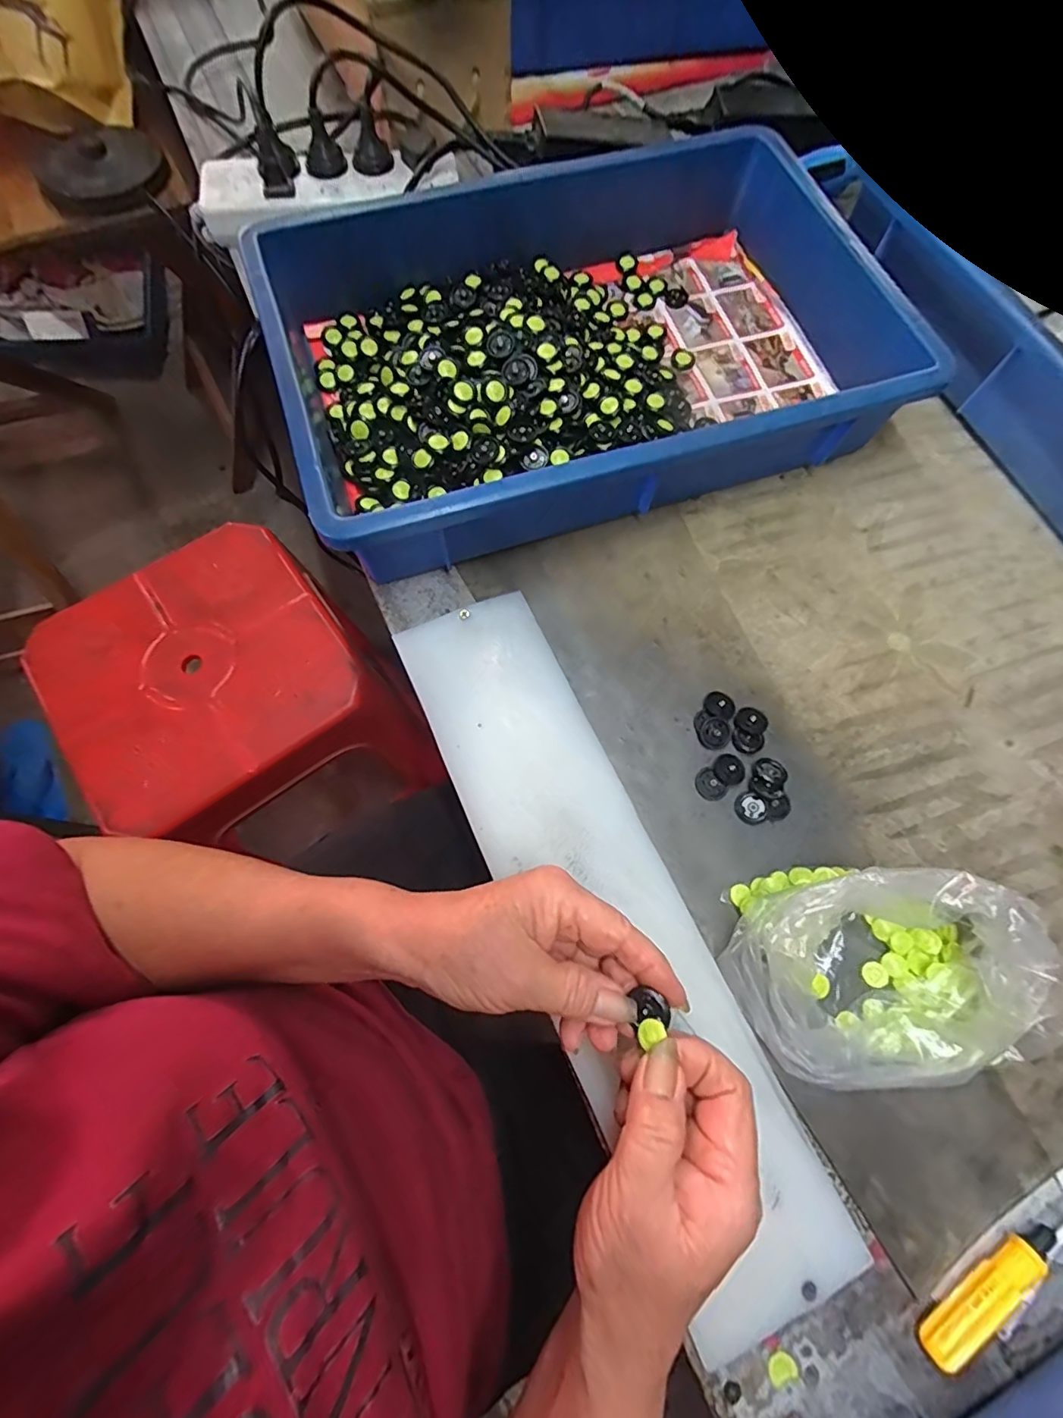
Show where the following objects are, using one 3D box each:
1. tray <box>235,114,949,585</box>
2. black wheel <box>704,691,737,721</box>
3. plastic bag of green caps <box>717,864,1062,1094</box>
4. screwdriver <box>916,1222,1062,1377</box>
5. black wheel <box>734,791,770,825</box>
[{"bbox_3d":[0.034,-0.267,0.388,0.410,0.080,0.274,-18,73,-7],"label":"tray"},{"bbox_3d":[0.124,-0.002,0.345,0.019,0.007,0.019,0,71,-1],"label":"black wheel"},{"bbox_3d":[0.192,0.138,0.272,0.166,0.053,0.107,-1,71,-1],"label":"plastic bag of green caps"},{"bbox_3d":[0.243,0.268,0.254,0.134,0.016,0.017,-27,74,-9],"label":"screwdriver"},{"bbox_3d":[0.137,0.061,0.325,0.020,0.004,0.019,0,71,-1],"label":"black wheel"}]

